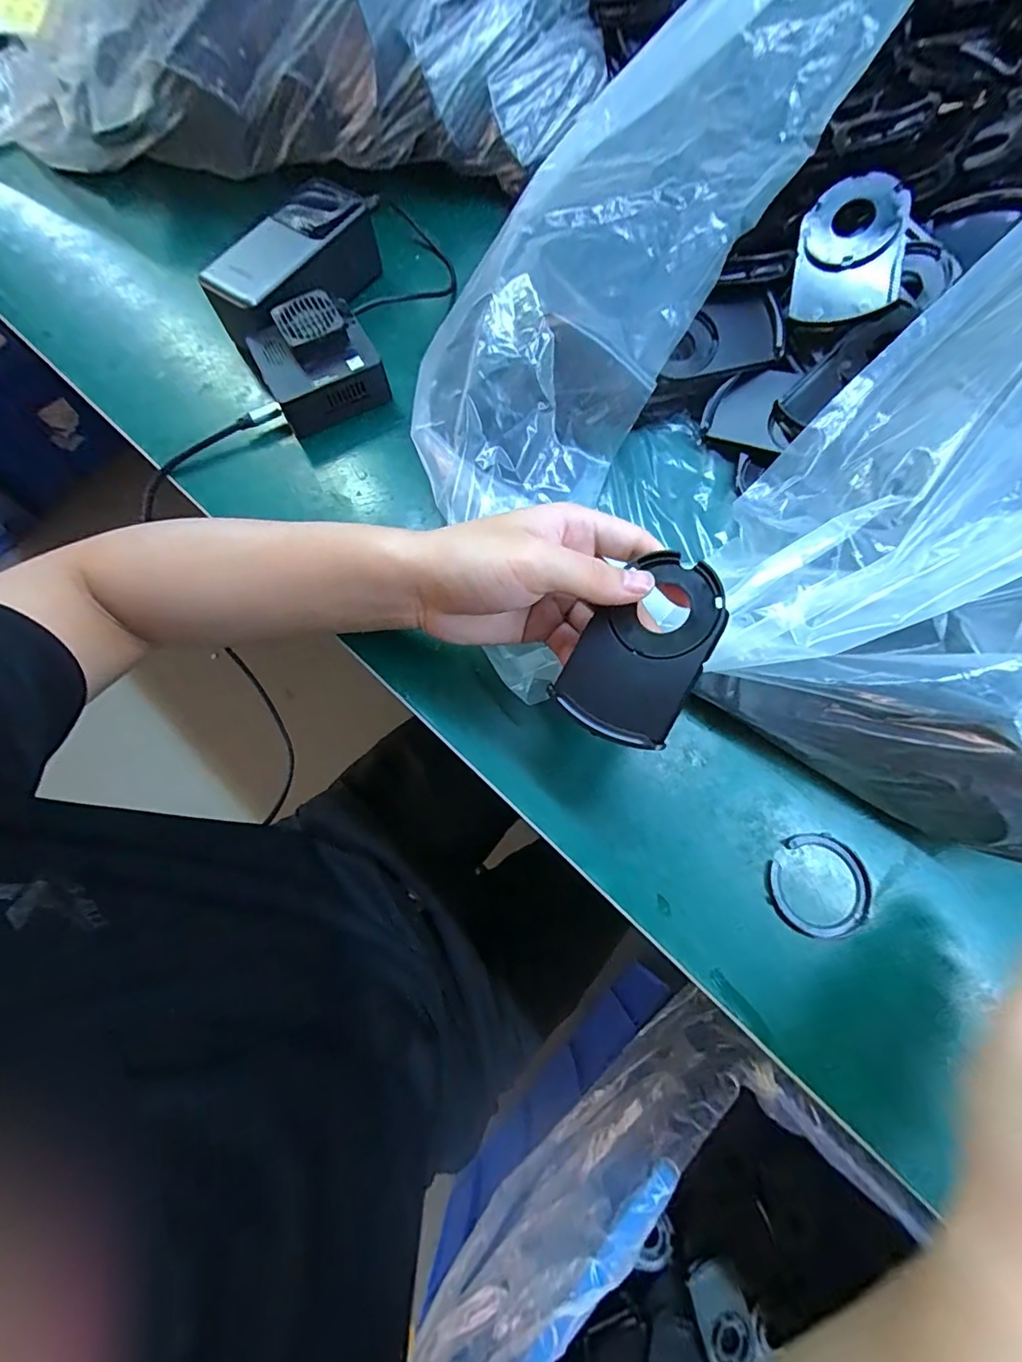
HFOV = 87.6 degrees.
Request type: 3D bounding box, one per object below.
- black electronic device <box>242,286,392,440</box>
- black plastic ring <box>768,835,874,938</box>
[{"bbox_3d":[-0.136,-0.223,0.372,0.077,0.045,0.068,-26,73,-7],"label":"black electronic device"},{"bbox_3d":[0.163,0.108,0.282,0.050,0.004,0.053,0,72,1],"label":"black plastic ring"}]

